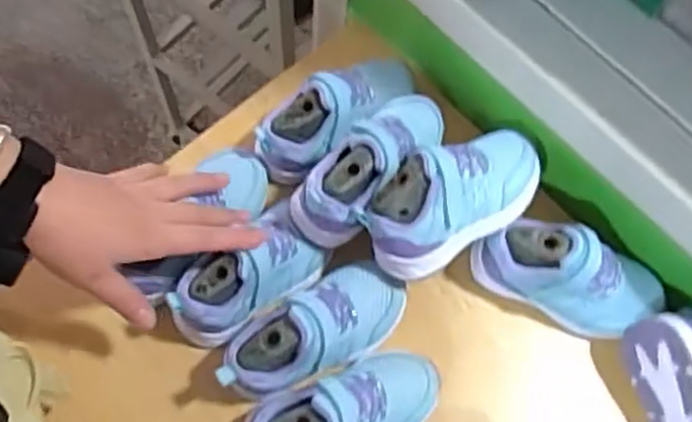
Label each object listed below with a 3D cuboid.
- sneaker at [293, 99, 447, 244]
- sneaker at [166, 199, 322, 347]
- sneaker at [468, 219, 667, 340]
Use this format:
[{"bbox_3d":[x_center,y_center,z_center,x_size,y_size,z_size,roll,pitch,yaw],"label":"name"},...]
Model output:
[{"bbox_3d":[0.023,-0.043,0.594,0.156,0.063,0.065,-40,76,-15],"label":"sneaker"},{"bbox_3d":[-0.080,0.051,0.588,0.125,0.065,0.061,-41,76,-15],"label":"sneaker"},{"bbox_3d":[0.181,0.051,0.603,0.147,0.075,0.060,21,70,6],"label":"sneaker"}]

